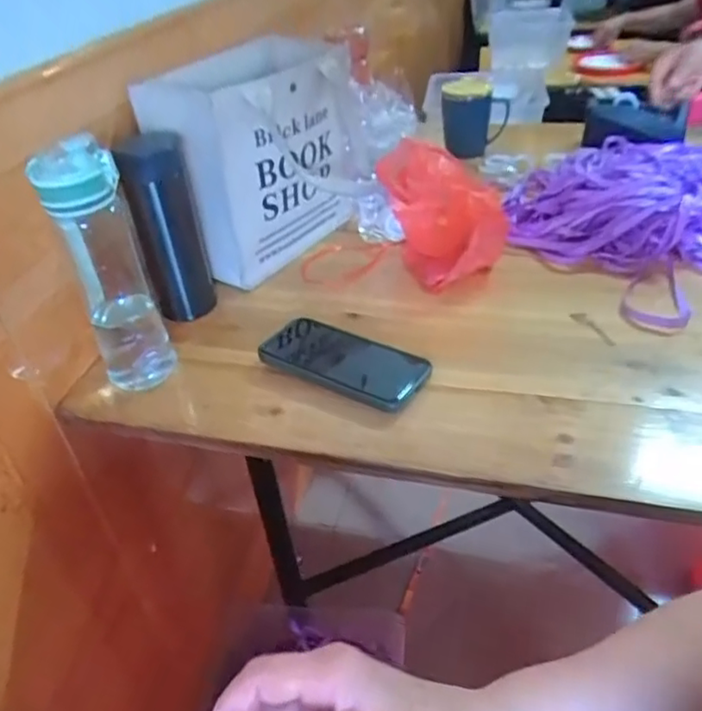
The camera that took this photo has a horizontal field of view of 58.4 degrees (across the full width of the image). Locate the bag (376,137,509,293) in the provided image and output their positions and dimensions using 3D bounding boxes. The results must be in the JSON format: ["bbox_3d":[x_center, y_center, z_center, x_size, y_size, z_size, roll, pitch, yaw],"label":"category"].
[{"bbox_3d":[0.102,-0.169,0.717,0.093,0.138,0.131,-27,42,-25],"label":"bag"}]

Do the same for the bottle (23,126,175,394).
[{"bbox_3d":[-0.221,-0.075,0.580,0.067,0.238,0.058,-15,38,-11],"label":"bottle"}]

